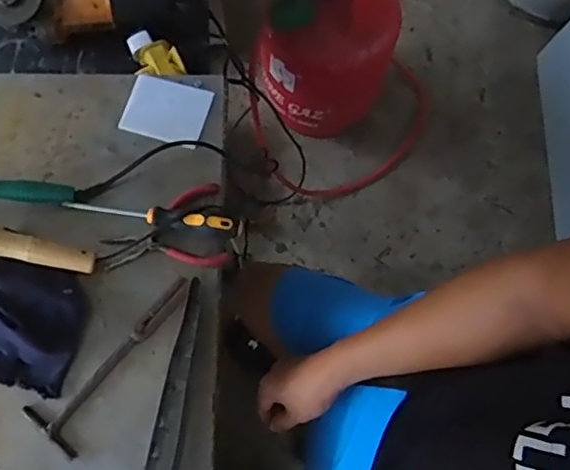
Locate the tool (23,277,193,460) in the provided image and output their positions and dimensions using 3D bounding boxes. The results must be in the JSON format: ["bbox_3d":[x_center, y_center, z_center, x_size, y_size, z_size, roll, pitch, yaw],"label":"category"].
[{"bbox_3d":[-0.179,0.140,0.668,0.069,0.011,0.220,44,76,11],"label":"tool"}]

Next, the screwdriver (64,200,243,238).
[{"bbox_3d":[-0.155,-0.028,0.716,0.202,0.034,0.036,8,72,0],"label":"screwdriver"}]

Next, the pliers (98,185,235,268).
[{"bbox_3d":[-0.142,0.000,0.709,0.144,0.023,0.098,-13,73,-6],"label":"pliers"}]

